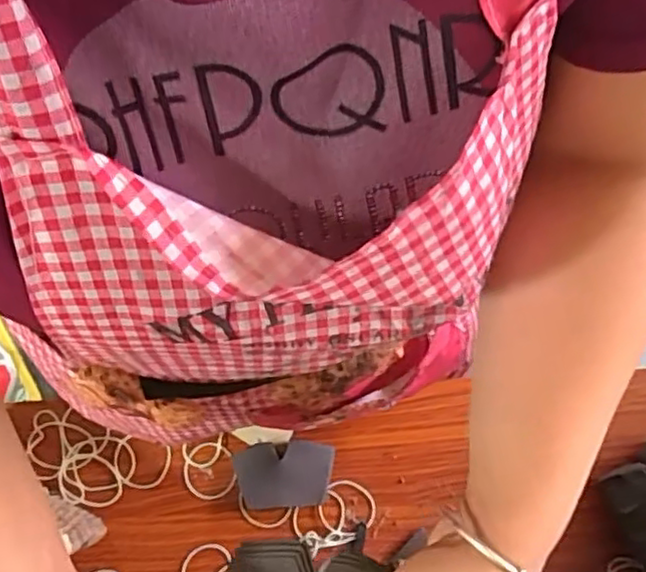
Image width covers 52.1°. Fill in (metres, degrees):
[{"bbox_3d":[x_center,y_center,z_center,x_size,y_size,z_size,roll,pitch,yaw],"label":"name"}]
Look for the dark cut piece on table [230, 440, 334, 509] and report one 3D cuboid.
[{"bbox_3d":[-0.035,0.170,0.594,0.086,0.018,0.054,-6,72,0],"label":"dark cut piece on table"}]

